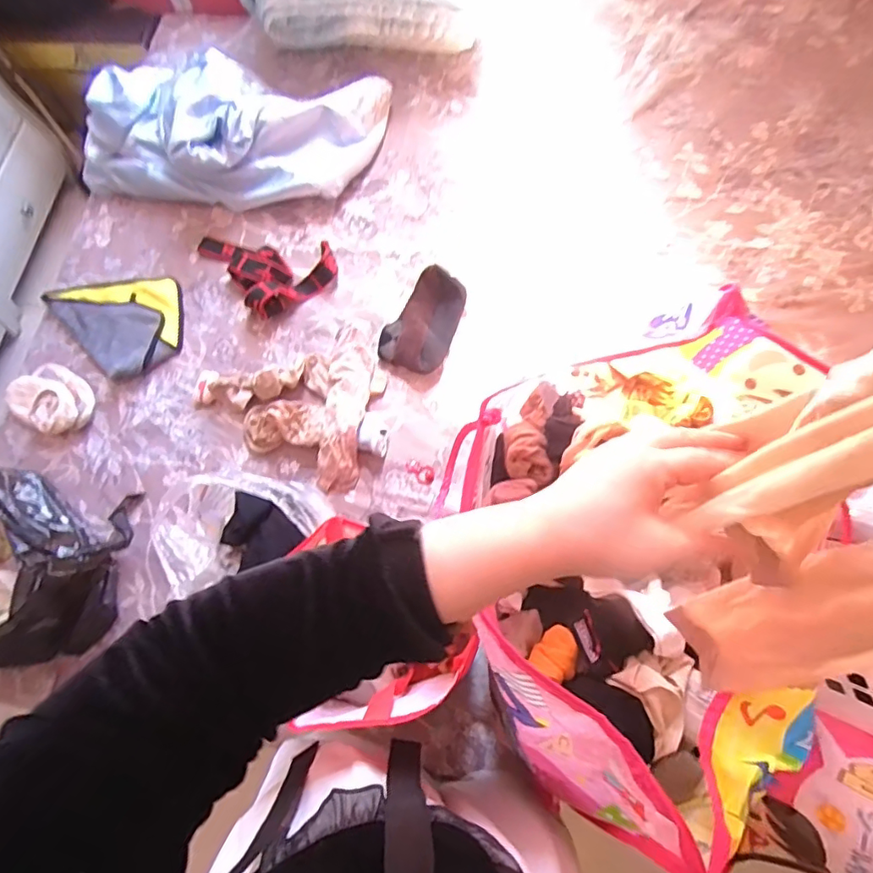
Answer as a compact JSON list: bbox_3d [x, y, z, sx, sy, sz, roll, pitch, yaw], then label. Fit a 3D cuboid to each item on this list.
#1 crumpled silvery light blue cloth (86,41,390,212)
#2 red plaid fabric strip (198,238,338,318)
[{"bbox_3d":[-0.420,-0.611,1.034,0.601,0.122,0.295,9,74,5],"label":"crumpled silvery light blue cloth"},{"bbox_3d":[-0.316,-0.342,1.005,0.183,0.056,0.239,-42,80,-8],"label":"red plaid fabric strip"}]

